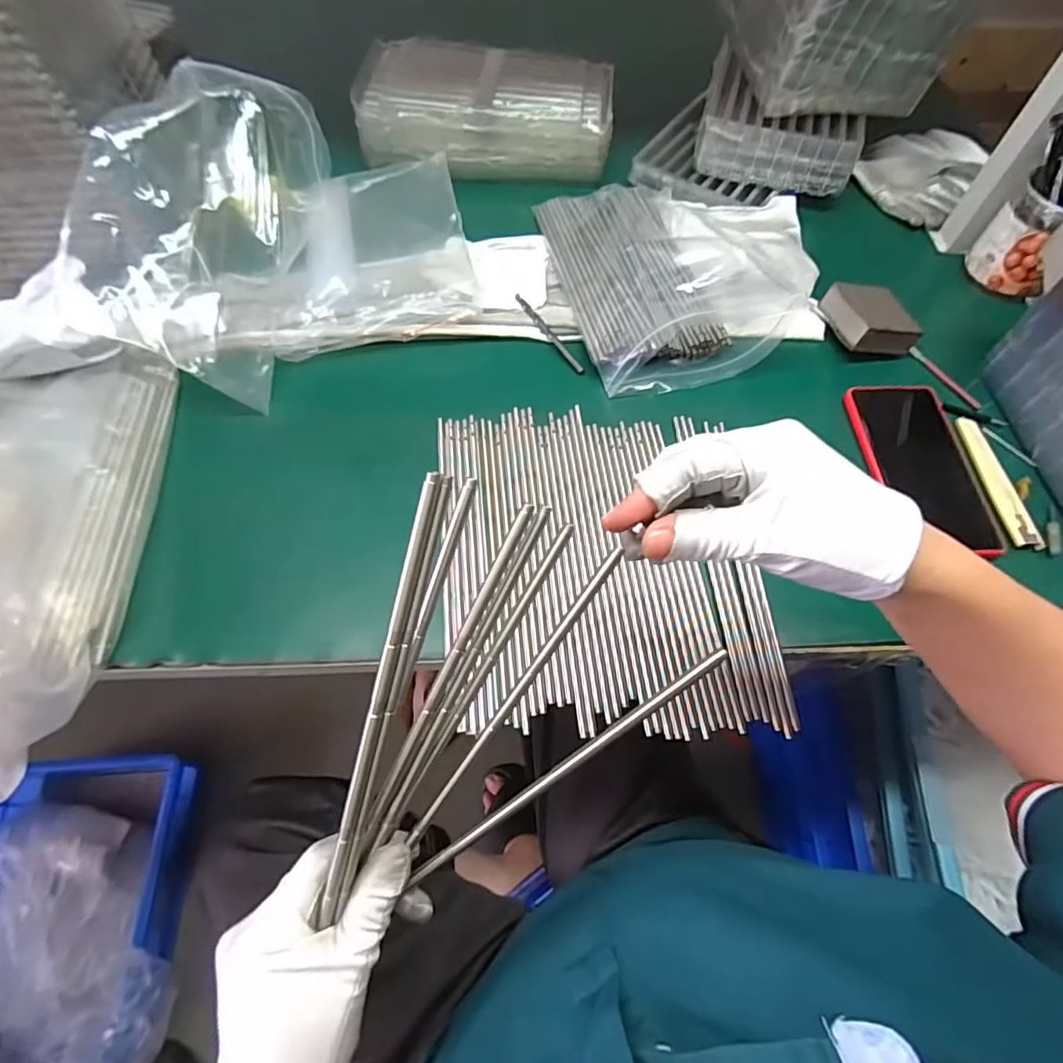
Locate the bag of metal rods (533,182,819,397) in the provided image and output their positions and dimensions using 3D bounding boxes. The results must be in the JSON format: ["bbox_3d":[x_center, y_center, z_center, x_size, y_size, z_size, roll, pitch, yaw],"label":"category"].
[{"bbox_3d":[0.160,-0.273,0.545,0.259,0.037,0.276,-10,64,-7],"label":"bag of metal rods"}]

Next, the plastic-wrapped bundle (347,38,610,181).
[{"bbox_3d":[-0.050,-0.500,0.639,0.278,0.055,0.162,4,63,0],"label":"plastic-wrapped bundle"}]

